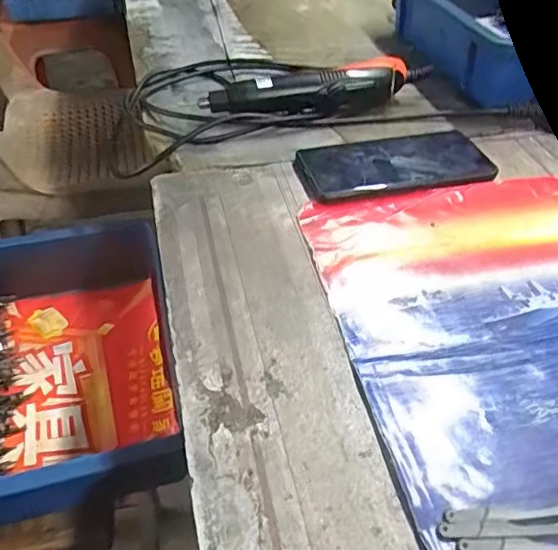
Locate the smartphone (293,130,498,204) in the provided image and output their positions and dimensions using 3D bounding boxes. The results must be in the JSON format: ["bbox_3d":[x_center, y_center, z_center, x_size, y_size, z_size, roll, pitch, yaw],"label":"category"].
[{"bbox_3d":[0.097,-0.097,0.490,0.161,0.013,0.081,-12,45,-15],"label":"smartphone"}]

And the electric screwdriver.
[{"bbox_3d":[0.031,-0.181,0.559,0.211,0.042,0.036,-11,45,-14],"label":"electric screwdriver"}]

